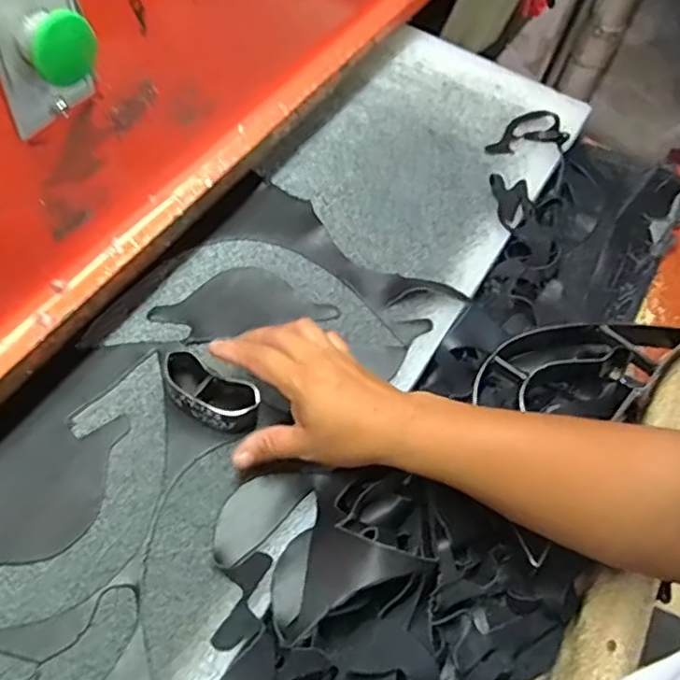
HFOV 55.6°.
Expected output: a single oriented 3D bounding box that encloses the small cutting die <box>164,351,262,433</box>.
[{"bbox_3d":[-0.104,0.042,0.504,0.087,0.033,0.040,29,52,21],"label":"small cutting die"}]

